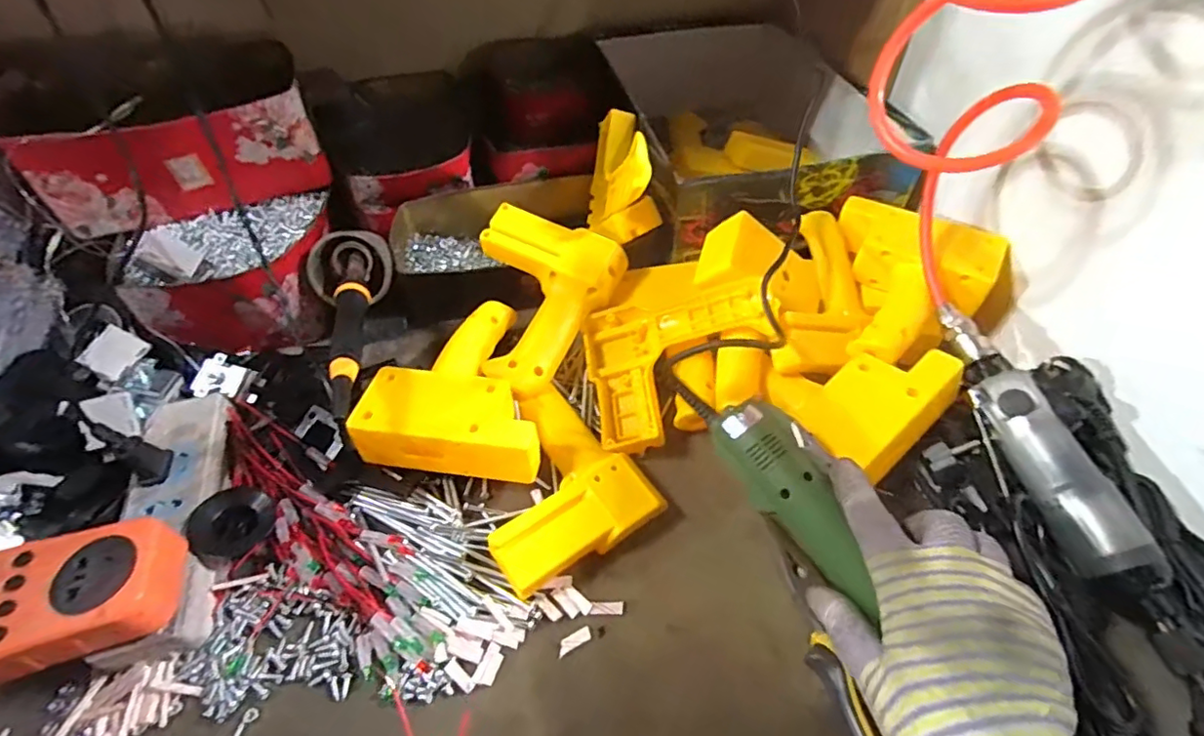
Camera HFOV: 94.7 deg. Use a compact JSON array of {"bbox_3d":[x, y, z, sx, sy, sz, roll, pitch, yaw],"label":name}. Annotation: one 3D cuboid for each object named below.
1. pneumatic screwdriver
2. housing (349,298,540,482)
[{"bbox_3d":[0.275,0.047,0.356,0.038,0.040,0.204,-8,51,-5],"label":"pneumatic screwdriver"},{"bbox_3d":[-0.100,0.005,0.424,0.126,0.038,0.154,5,51,5],"label":"housing"}]

